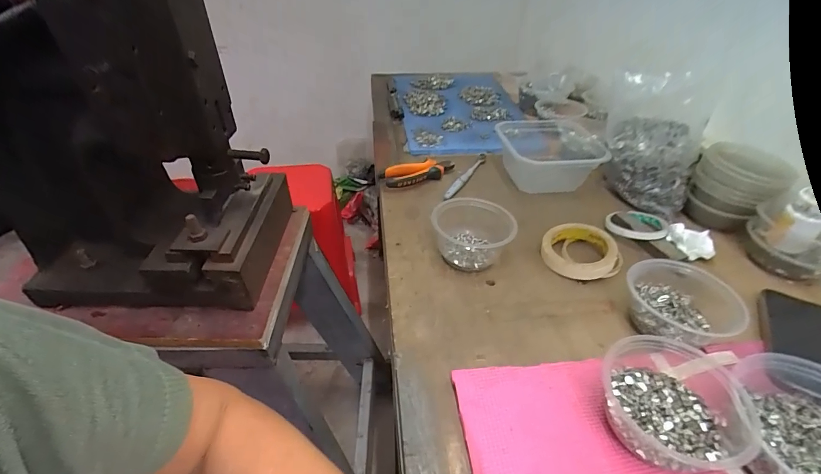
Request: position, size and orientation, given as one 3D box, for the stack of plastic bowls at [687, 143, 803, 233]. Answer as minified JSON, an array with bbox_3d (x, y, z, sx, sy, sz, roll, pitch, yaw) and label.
[{"bbox_3d":[0.515,-0.079,0.604,0.116,0.099,0.092,29,47,32],"label":"stack of plastic bowls"}]

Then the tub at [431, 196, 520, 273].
[{"bbox_3d":[0.085,-0.008,0.551,0.099,0.062,0.101,0,39,0],"label":"tub"}]

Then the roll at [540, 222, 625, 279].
[{"bbox_3d":[0.249,0.020,0.550,0.102,0.034,0.102,0,39,0],"label":"roll"}]

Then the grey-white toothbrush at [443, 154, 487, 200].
[{"bbox_3d":[0.106,-0.116,0.718,0.016,0.014,0.179,20,43,24],"label":"grey-white toothbrush"}]

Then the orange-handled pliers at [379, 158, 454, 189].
[{"bbox_3d":[0.018,-0.121,0.714,0.141,0.029,0.046,-17,42,-20],"label":"orange-handled pliers"}]

